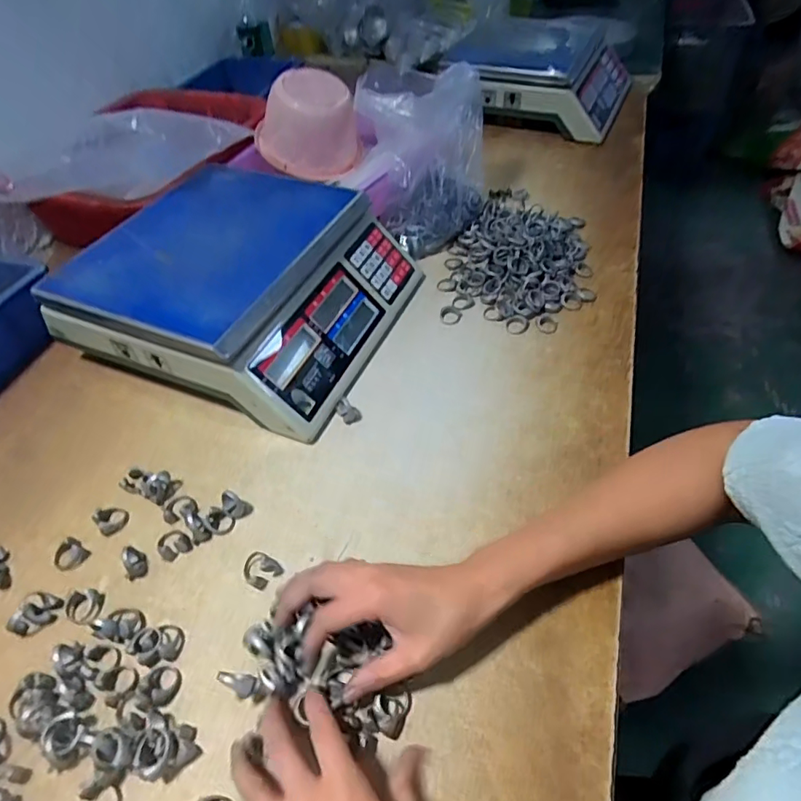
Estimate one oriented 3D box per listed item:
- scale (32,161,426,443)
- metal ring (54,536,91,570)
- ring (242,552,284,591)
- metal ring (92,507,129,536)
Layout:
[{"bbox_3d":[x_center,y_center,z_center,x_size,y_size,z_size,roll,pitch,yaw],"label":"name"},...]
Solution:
[{"bbox_3d":[-0.166,-0.126,0.581,0.295,0.115,0.295,16,51,17],"label":"scale"},{"bbox_3d":[-0.269,0.125,0.428,0.022,0.011,0.023,-2,48,2],"label":"metal ring"},{"bbox_3d":[-0.110,0.130,0.410,0.026,0.018,0.025,-2,48,2],"label":"ring"},{"bbox_3d":[-0.245,0.099,0.446,0.024,0.012,0.023,-2,48,2],"label":"metal ring"}]

